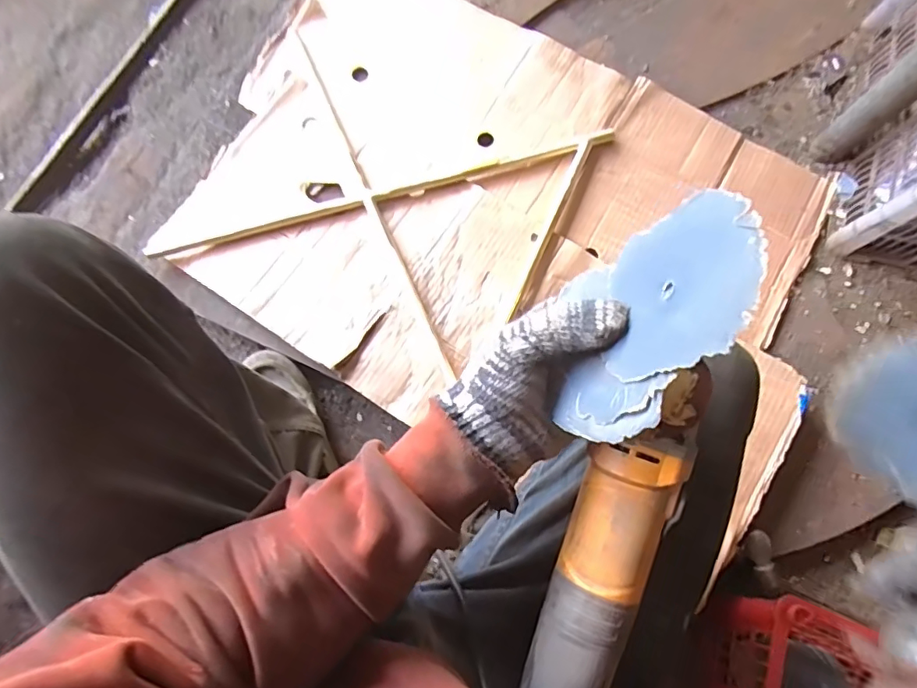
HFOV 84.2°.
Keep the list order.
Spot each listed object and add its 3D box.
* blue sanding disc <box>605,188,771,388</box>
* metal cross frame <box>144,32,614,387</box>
[{"bbox_3d":[0.110,-0.029,0.256,0.004,0.090,0.086,16,68,-22],"label":"blue sanding disc"},{"bbox_3d":[-0.098,-0.208,0.715,0.494,0.023,0.413,23,78,7],"label":"metal cross frame"}]

